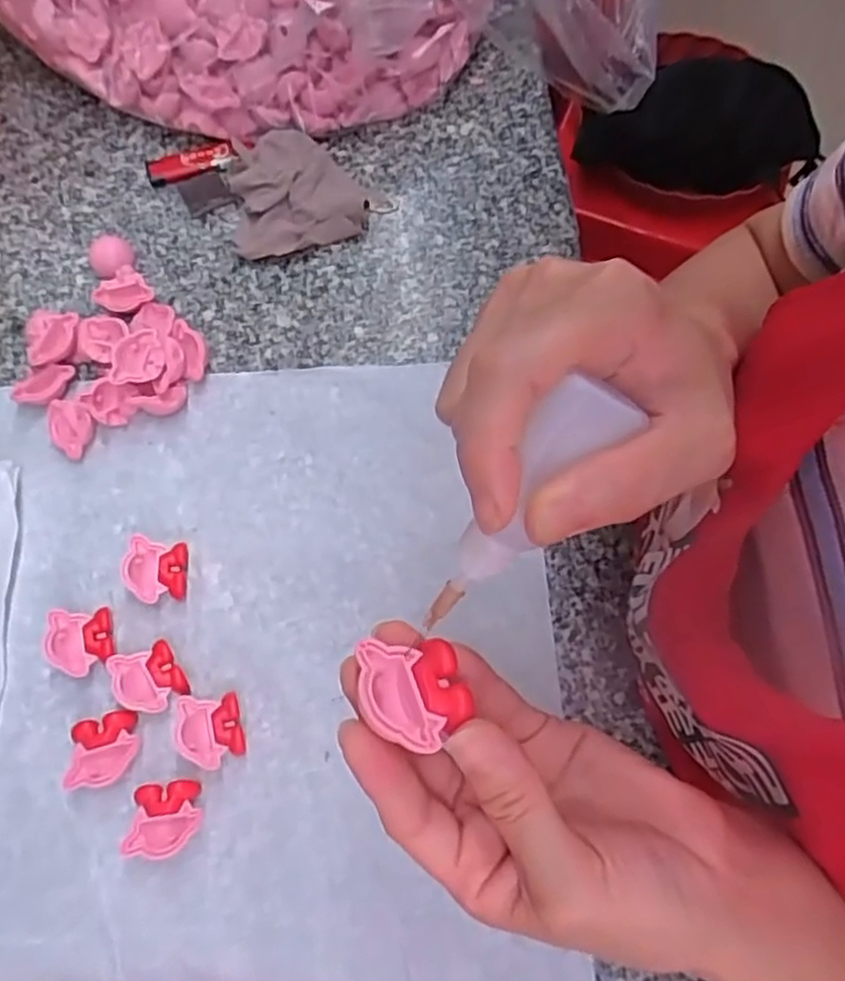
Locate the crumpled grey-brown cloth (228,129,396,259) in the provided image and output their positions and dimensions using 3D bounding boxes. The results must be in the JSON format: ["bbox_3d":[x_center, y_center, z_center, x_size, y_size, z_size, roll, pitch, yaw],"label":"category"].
[{"bbox_3d":[-0.078,-0.203,0.480,0.103,0.026,0.088,-5,69,-3],"label":"crumpled grey-brown cloth"}]

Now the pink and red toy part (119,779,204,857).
[{"bbox_3d":[-0.126,0.161,0.347,0.032,0.015,0.034,3,69,0],"label":"pink and red toy part"}]

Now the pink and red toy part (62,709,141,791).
[{"bbox_3d":[-0.161,0.132,0.359,0.034,0.015,0.034,-7,70,-4],"label":"pink and red toy part"}]

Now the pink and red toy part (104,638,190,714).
[{"bbox_3d":[-0.144,0.100,0.372,0.034,0.016,0.034,-21,71,-9],"label":"pink and red toy part"}]

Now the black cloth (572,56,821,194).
[{"bbox_3d":[0.295,-0.390,0.744,0.249,0.075,0.109,-3,69,-3],"label":"black cloth"}]

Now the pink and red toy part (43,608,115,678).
[{"bbox_3d":[-0.182,0.081,0.377,0.033,0.016,0.034,-8,70,-5],"label":"pink and red toy part"}]

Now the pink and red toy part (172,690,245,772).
[{"bbox_3d":[-0.109,0.124,0.364,0.032,0.017,0.036,-6,69,-3],"label":"pink and red toy part"}]

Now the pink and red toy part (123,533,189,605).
[{"bbox_3d":[-0.147,0.045,0.391,0.032,0.017,0.035,5,69,1],"label":"pink and red toy part"}]

